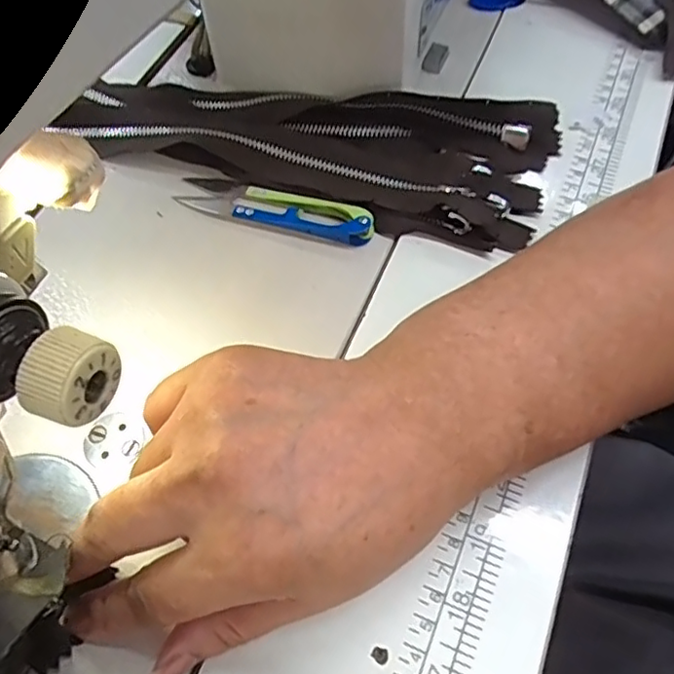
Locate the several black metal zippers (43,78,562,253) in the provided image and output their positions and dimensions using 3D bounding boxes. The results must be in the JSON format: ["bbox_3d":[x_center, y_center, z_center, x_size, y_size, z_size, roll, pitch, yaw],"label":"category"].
[{"bbox_3d":[-0.021,-0.109,0.325,0.255,0.021,0.084,16,62,11],"label":"several black metal zippers"}]

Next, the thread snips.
[{"bbox_3d":[-0.031,-0.065,0.308,0.100,0.010,0.022,16,61,12],"label":"thread snips"}]

